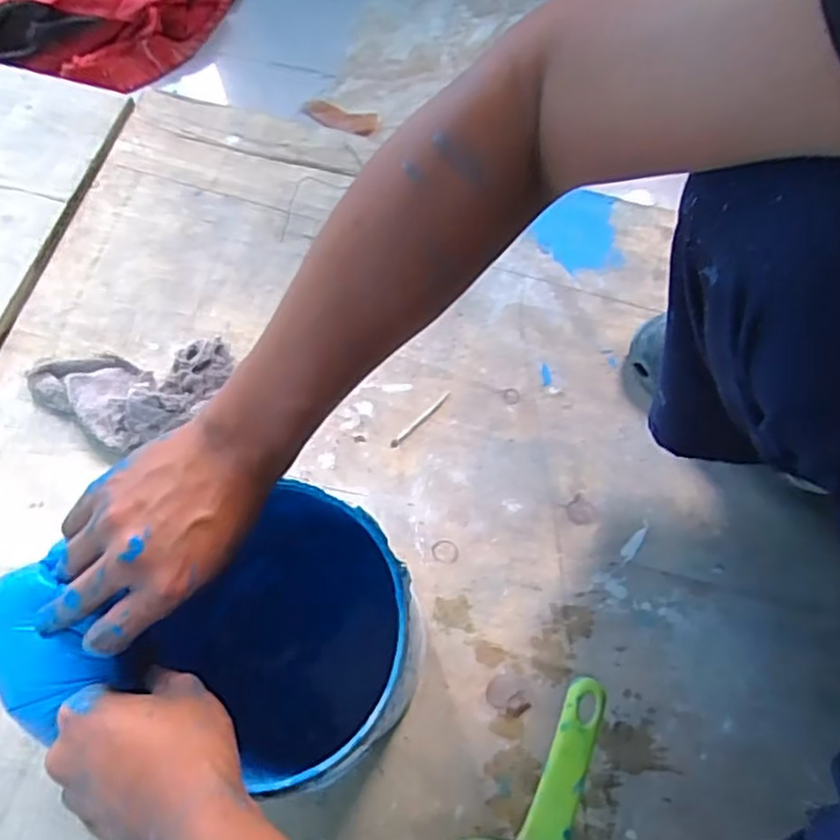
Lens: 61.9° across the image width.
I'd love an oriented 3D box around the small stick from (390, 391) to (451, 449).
[{"bbox_3d":[0.001,-0.001,0.672,0.008,0.004,0.076,43,74,12],"label":"small stick"}]

